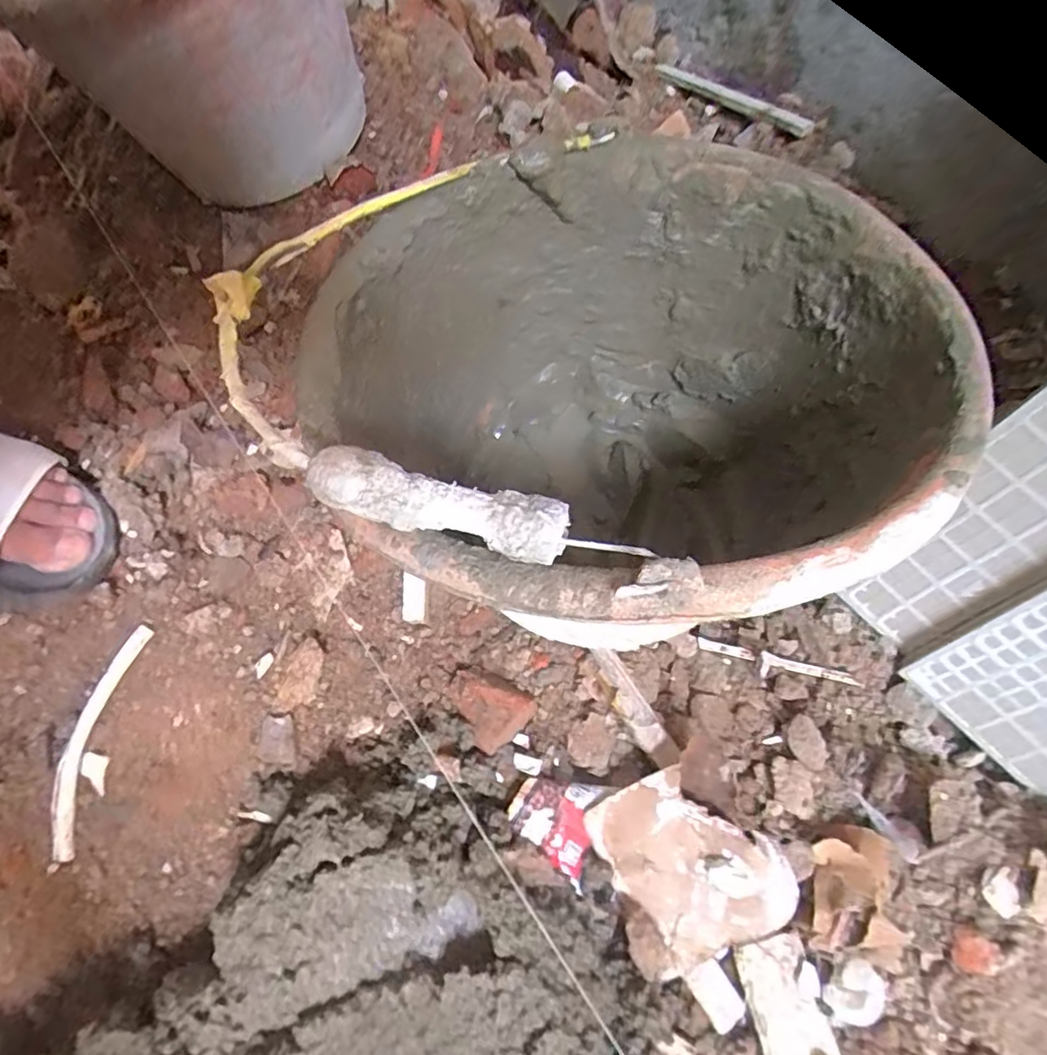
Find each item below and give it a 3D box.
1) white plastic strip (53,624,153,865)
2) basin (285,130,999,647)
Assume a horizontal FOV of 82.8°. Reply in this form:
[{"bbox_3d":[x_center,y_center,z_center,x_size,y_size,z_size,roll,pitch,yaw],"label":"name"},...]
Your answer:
[{"bbox_3d":[-0.285,0.137,0.394,0.027,0.007,0.144,8,69,3],"label":"white plastic strip"},{"bbox_3d":[0.050,-0.050,0.334,0.272,0.240,0.241,-22,70,-8],"label":"basin"}]

